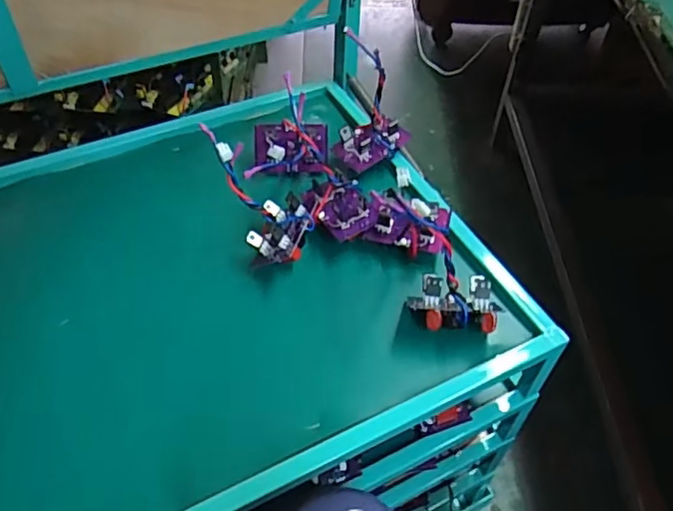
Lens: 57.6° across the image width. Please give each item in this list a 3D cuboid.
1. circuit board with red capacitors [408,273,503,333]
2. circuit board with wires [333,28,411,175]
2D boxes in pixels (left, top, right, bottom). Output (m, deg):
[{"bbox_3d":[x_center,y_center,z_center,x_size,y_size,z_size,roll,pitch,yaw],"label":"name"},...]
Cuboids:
[{"bbox_3d":[0.128,0.050,0.659,0.096,0.042,0.061,-1,49,-4],"label":"circuit board with red capacitors"},{"bbox_3d":[0.047,-0.191,0.803,0.096,0.156,0.078,-34,59,-28],"label":"circuit board with wires"}]

